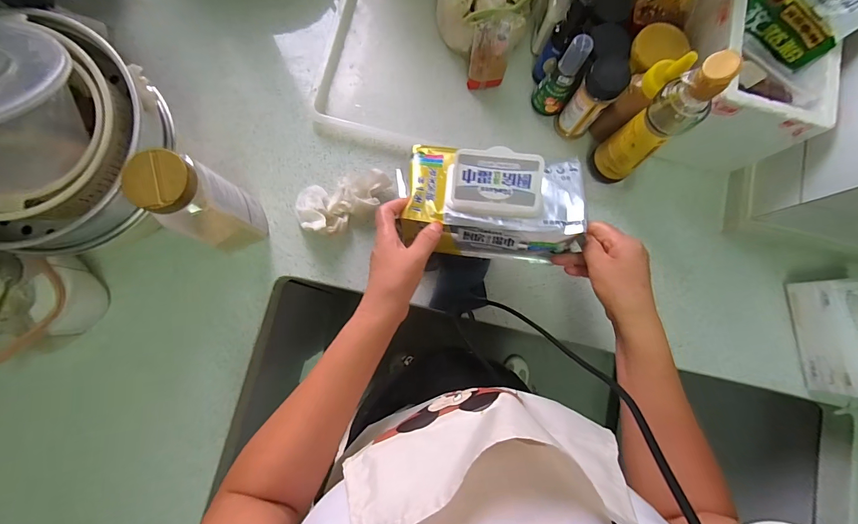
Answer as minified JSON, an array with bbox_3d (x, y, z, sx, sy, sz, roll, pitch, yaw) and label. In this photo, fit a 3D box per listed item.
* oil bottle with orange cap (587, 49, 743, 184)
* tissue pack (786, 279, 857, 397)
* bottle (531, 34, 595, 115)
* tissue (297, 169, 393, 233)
[{"bbox_3d":[0.288,-0.169,0.484,0.053,0.247,0.063,-37,86,-6],"label":"oil bottle with orange cap"},{"bbox_3d":[0.604,0.106,0.542,0.075,0.095,0.158,-6,83,-3],"label":"tissue pack"},{"bbox_3d":[0.194,-0.277,0.547,0.047,0.143,0.056,23,82,1],"label":"bottle"},{"bbox_3d":[-0.125,-0.088,0.557,0.146,0.049,0.086,-16,84,-4],"label":"tissue"}]

